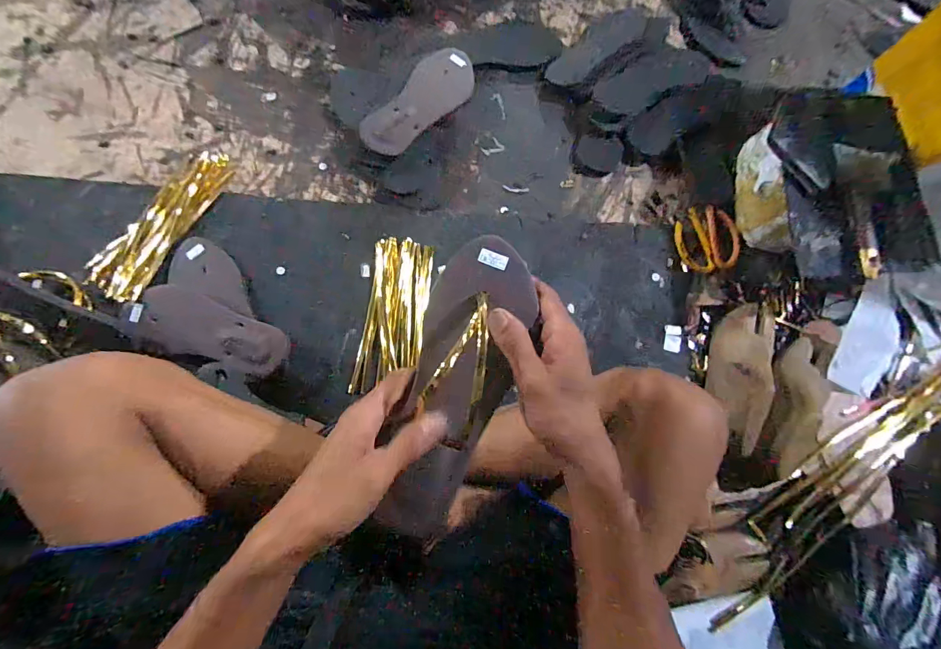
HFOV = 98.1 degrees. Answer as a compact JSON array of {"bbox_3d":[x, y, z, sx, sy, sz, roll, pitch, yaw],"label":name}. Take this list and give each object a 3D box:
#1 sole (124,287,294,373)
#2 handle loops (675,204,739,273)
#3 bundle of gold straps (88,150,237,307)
[{"bbox_3d":[-0.357,0.005,0.556,0.219,0.012,0.095,12,59,-3],"label":"sole"},{"bbox_3d":[0.365,-0.133,0.634,0.084,0.016,0.105,-4,75,23],"label":"handle loops"},{"bbox_3d":[-0.444,-0.153,0.593,0.086,0.011,0.252,23,72,3],"label":"bundle of gold straps"}]

